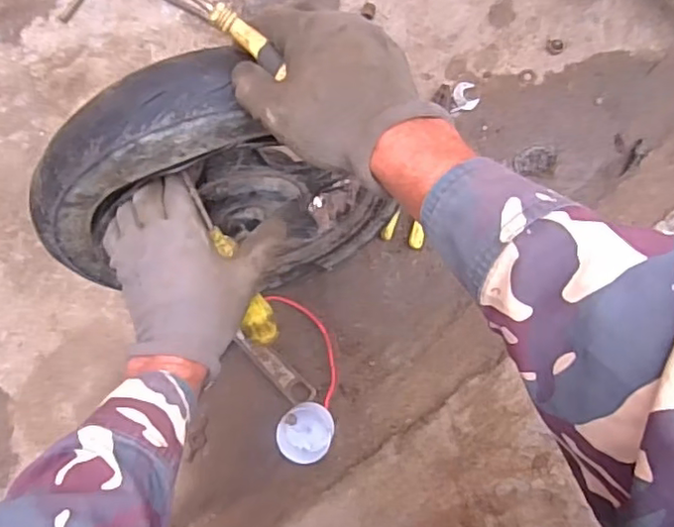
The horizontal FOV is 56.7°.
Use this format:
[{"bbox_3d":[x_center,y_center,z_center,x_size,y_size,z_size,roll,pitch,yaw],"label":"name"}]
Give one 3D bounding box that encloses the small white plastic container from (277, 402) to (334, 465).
[{"bbox_3d":[-0.036,0.187,0.695,0.061,0.033,0.061,0,83,3],"label":"small white plastic container"}]

